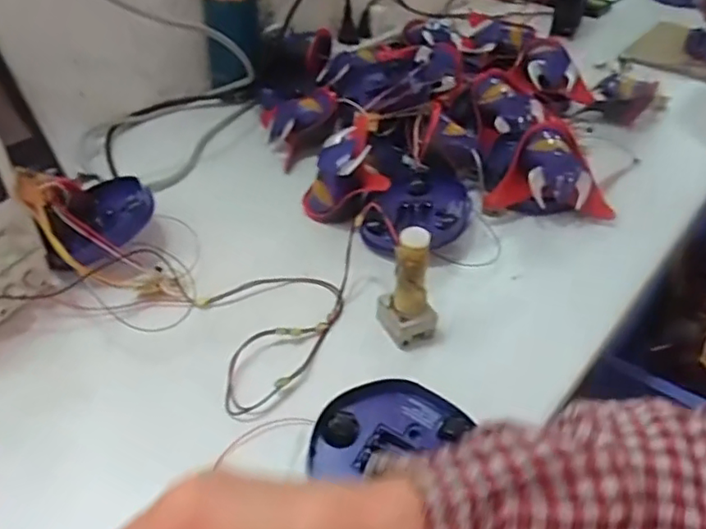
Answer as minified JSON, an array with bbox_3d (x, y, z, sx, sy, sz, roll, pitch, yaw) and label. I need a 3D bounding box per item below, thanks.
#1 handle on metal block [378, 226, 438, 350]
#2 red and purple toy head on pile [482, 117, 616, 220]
[{"bbox_3d":[0.044,0.017,0.462,0.034,0.095,0.038,-20,46,-23],"label":"handle on metal block"},{"bbox_3d":[0.196,-0.093,0.614,0.126,0.071,0.082,-1,41,-4],"label":"red and purple toy head on pile"}]

